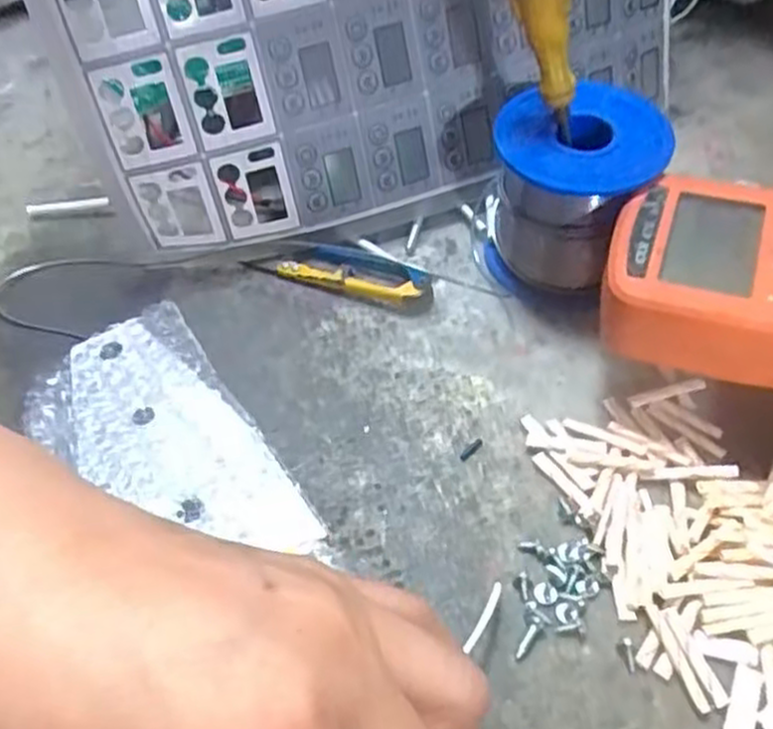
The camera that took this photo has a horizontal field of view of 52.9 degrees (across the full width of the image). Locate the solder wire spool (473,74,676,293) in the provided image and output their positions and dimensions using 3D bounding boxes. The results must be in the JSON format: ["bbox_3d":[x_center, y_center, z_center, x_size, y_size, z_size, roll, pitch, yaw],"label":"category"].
[{"bbox_3d":[0.072,-0.069,0.317,0.067,0.068,0.057,15,55,14],"label":"solder wire spool"}]

